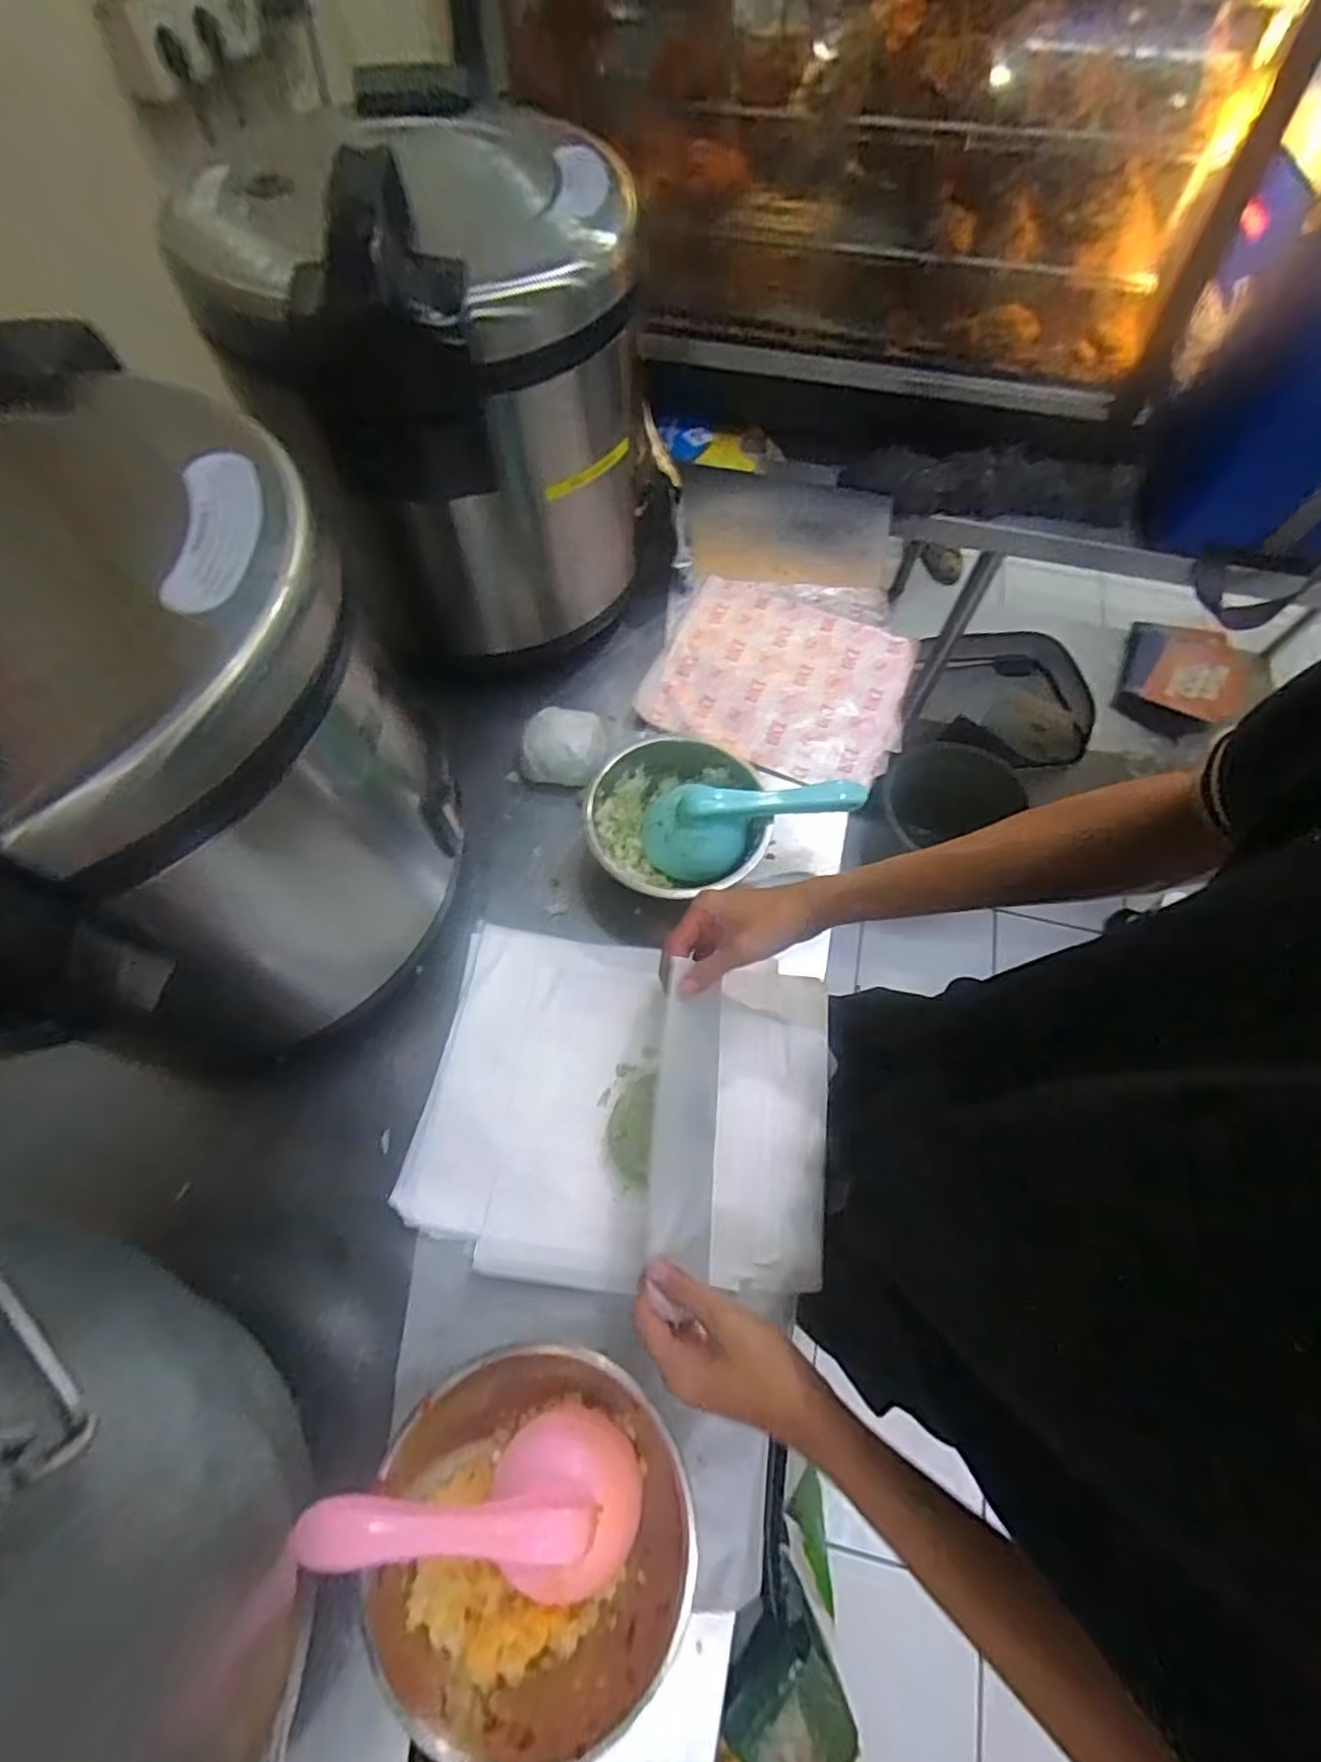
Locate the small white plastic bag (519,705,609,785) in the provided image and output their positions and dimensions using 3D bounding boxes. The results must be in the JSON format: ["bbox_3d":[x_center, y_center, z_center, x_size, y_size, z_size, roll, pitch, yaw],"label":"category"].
[{"bbox_3d":[-0.099,-0.142,0.705,0.085,0.045,0.078,8,64,2],"label":"small white plastic bag"}]

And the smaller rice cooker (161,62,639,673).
[{"bbox_3d":[-0.188,-0.464,0.674,0.329,0.402,0.381,0,64,-2],"label":"smaller rice cooker"}]

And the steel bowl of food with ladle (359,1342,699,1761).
[{"bbox_3d":[-0.078,0.411,0.430,0.199,0.074,0.199,1,64,-2],"label":"steel bowl of food with ladle"}]

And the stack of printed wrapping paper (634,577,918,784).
[{"bbox_3d":[0.142,-0.236,0.783,0.280,0.017,0.245,16,65,6],"label":"stack of printed wrapping paper"}]

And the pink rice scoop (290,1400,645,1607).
[{"bbox_3d":[-0.113,0.391,0.422,0.202,0.083,0.089,8,63,-19],"label":"pink rice scoop"}]

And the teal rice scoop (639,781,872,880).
[{"bbox_3d":[0.081,-0.066,0.616,0.205,0.061,0.085,-14,65,6],"label":"teal rice scoop"}]

